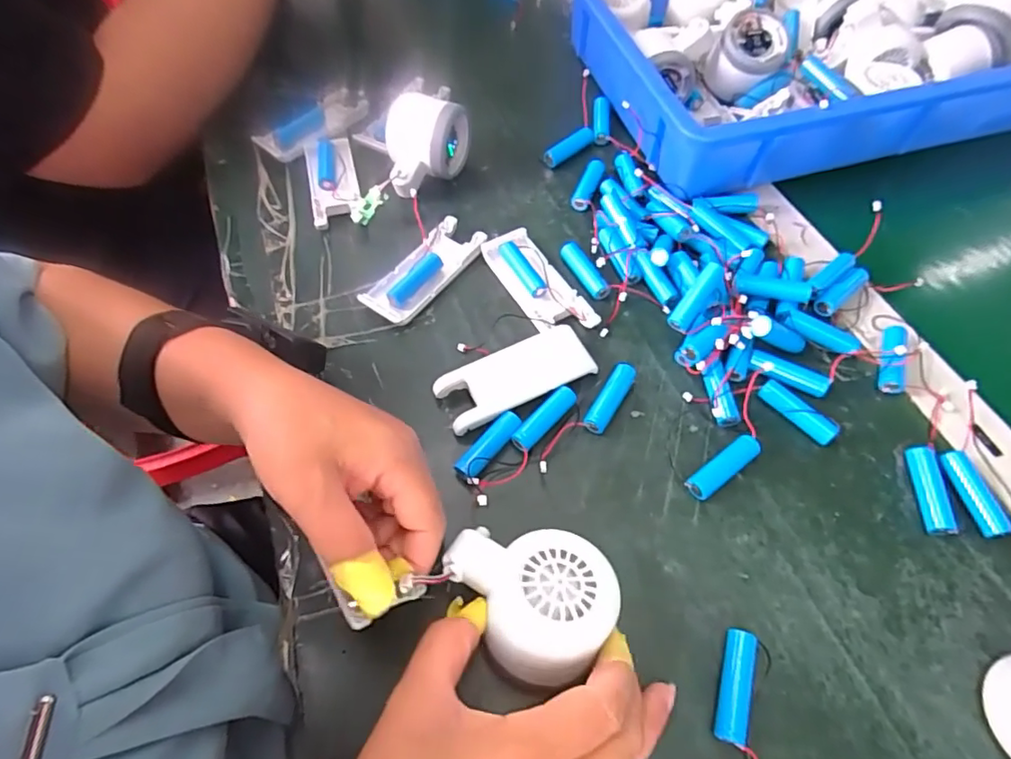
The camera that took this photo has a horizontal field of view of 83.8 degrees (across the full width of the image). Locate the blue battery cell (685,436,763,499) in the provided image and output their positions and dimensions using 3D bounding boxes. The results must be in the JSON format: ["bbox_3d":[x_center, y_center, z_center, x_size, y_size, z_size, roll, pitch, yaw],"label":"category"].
[{"bbox_3d":[0.133,0.053,0.343,0.052,0.013,0.014,-33,64,-19],"label":"blue battery cell"}]

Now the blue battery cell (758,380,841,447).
[{"bbox_3d":[0.188,0.020,0.362,0.014,0.016,0.050,-40,66,-22],"label":"blue battery cell"}]

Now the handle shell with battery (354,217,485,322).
[{"bbox_3d":[-0.062,-0.083,0.426,0.040,0.015,0.100,35,64,20],"label":"handle shell with battery"}]

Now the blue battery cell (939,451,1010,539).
[{"bbox_3d":[0.275,0.068,0.332,0.013,0.011,0.051,-9,58,-6],"label":"blue battery cell"}]

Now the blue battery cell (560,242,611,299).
[{"bbox_3d":[0.060,-0.082,0.423,0.014,0.014,0.050,-26,62,-16],"label":"blue battery cell"}]

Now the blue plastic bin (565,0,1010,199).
[{"bbox_3d":[0.290,-0.316,0.512,0.424,0.087,0.282,-13,59,-9],"label":"blue plastic bin"}]

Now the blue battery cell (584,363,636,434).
[{"bbox_3d":[0.068,0.012,0.365,0.014,0.016,0.052,28,62,16],"label":"blue battery cell"}]

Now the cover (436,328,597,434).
[{"bbox_3d":[0.007,-0.001,0.370,0.100,0.017,0.042,-26,62,-16],"label":"cover"}]

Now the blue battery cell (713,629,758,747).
[{"bbox_3d":[0.114,0.152,0.281,0.015,0.013,0.050,17,59,10],"label":"blue battery cell"}]

